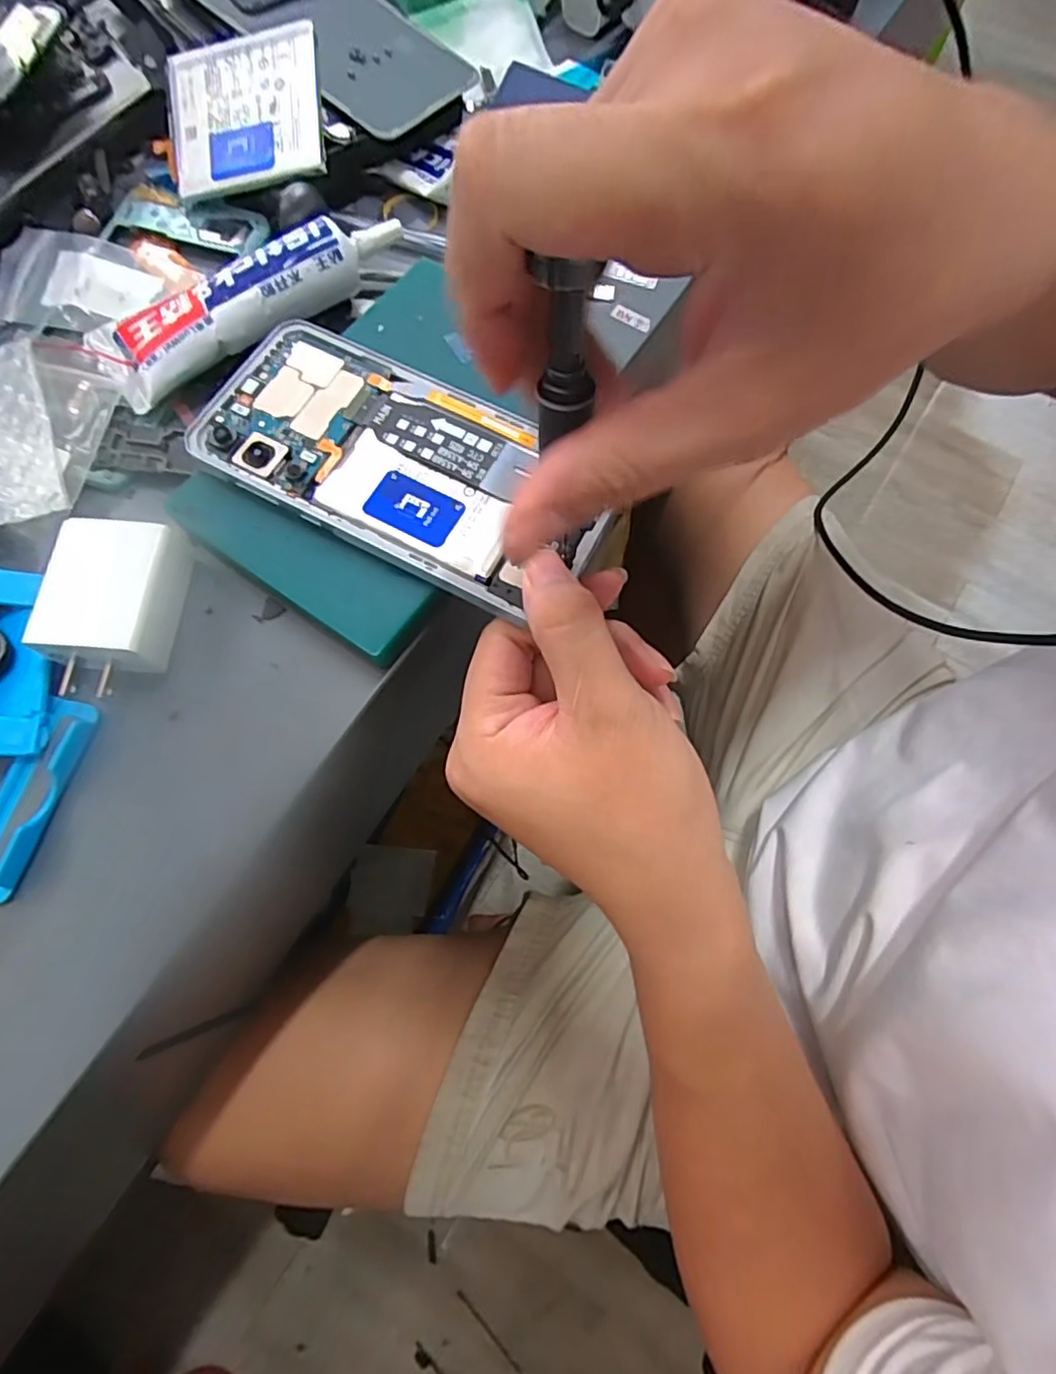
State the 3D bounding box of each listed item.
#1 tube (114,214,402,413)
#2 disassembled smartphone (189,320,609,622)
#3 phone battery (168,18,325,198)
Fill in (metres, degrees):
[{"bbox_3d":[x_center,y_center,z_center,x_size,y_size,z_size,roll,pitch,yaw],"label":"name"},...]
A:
[{"bbox_3d":[-0.116,-0.168,0.260,0.133,0.017,0.029,-32,74,-11],"label":"tube"},{"bbox_3d":[-0.049,-0.086,0.236,0.159,0.006,0.075,27,75,6],"label":"disassembled smartphone"},{"bbox_3d":[-0.133,-0.269,0.285,0.077,0.004,0.065,-2,94,12],"label":"phone battery"}]

